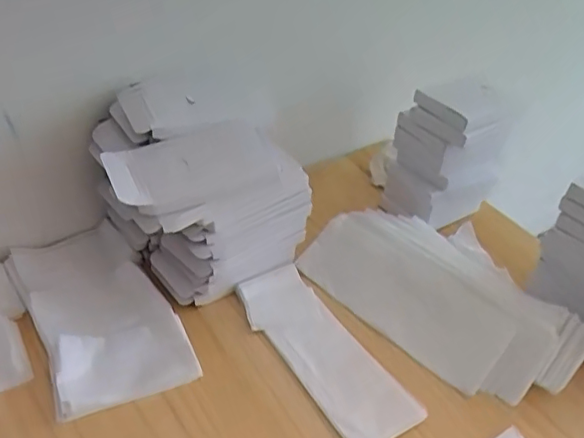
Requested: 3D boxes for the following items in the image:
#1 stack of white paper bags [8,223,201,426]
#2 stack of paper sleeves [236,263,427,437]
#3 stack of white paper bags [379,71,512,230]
[{"bbox_3d":[-0.202,0.091,0.615,0.128,0.031,0.218,-18,45,-26],"label":"stack of white paper bags"},{"bbox_3d":[0.031,0.137,0.629,0.083,0.011,0.229,-21,46,-29],"label":"stack of paper sleeves"},{"bbox_3d":[0.199,-0.092,0.789,0.128,0.180,0.106,-24,48,-32],"label":"stack of white paper bags"}]

